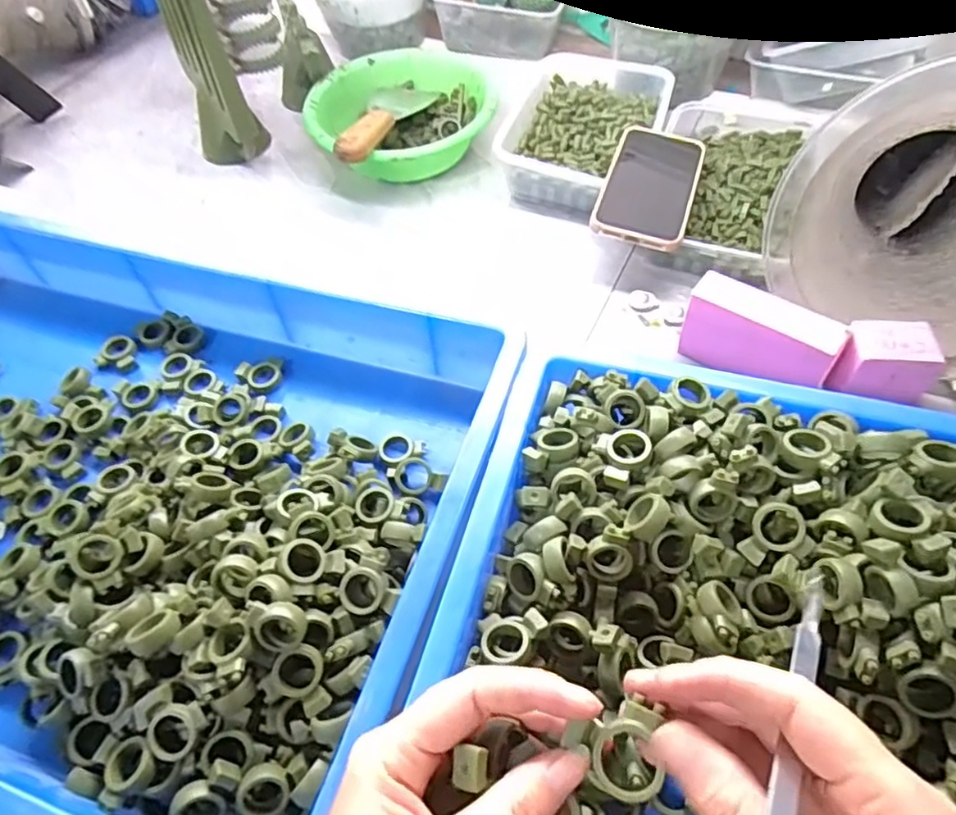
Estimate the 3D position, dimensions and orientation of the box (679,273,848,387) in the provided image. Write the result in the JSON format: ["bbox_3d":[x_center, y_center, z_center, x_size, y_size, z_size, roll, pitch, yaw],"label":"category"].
[{"bbox_3d":[0.215,-0.053,0.489,0.111,0.058,0.043,34,64,25],"label":"box"}]

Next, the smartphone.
[{"bbox_3d":[0.159,-0.208,0.582,0.078,0.018,0.177,17,55,9],"label":"smartphone"}]

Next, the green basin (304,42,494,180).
[{"bbox_3d":[-0.083,-0.311,0.701,0.189,0.065,0.204,-2,55,3],"label":"green basin"}]

